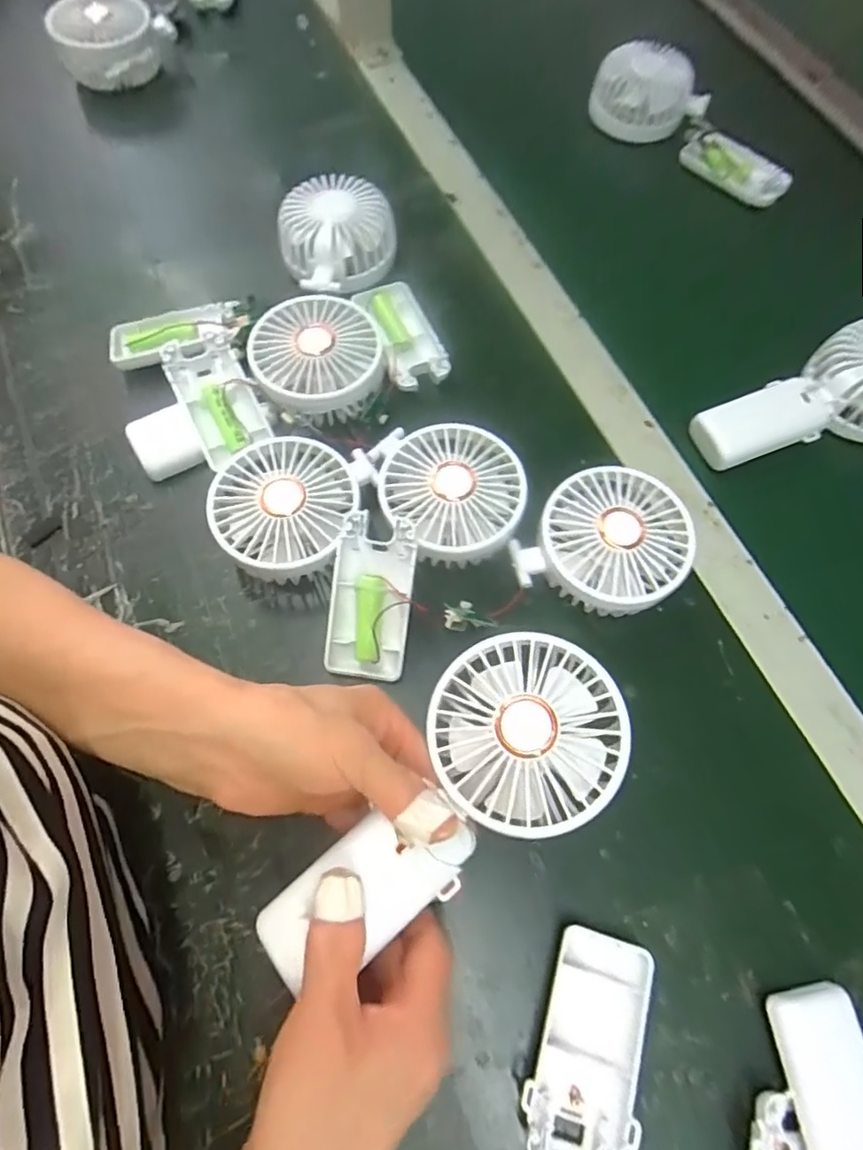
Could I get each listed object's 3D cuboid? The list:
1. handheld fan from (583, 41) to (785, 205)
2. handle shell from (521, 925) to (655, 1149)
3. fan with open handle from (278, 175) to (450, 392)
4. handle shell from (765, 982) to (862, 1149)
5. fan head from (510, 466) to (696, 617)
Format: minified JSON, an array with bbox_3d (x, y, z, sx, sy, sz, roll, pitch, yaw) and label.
[{"bbox_3d":[0.237,-0.411,0.541,0.202,0.052,0.074,36,71,12],"label":"handheld fan"},{"bbox_3d":[0.074,0.223,0.279,0.048,0.017,0.094,17,68,5],"label":"handle shell"},{"bbox_3d":[-0.055,-0.212,0.431,0.086,0.047,0.181,-18,69,-9],"label":"fan with open handle"},{"bbox_3d":[0.185,0.243,0.270,0.040,0.020,0.090,-4,68,-3],"label":"handle shell"},{"bbox_3d":[0.105,-0.014,0.361,0.087,0.047,0.099,41,72,14],"label":"fan head"}]

